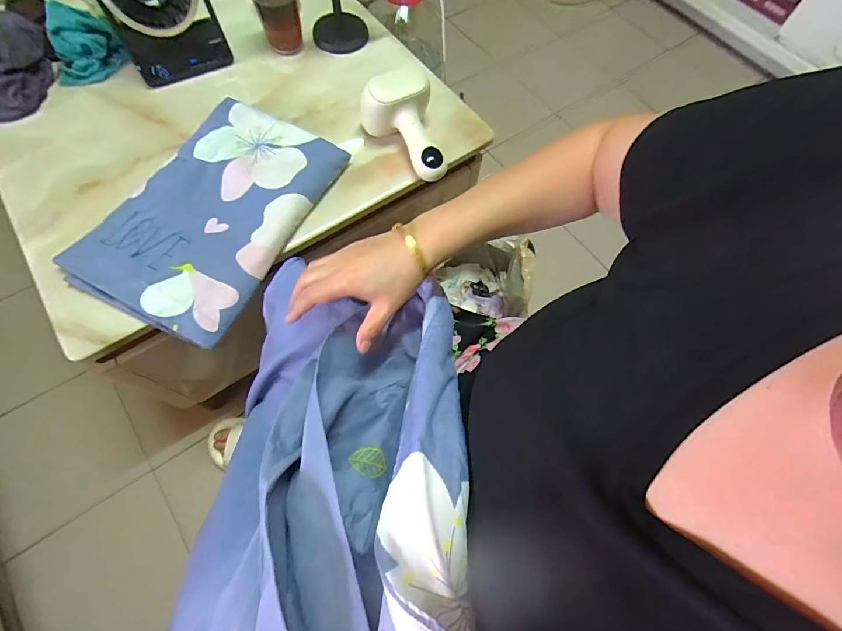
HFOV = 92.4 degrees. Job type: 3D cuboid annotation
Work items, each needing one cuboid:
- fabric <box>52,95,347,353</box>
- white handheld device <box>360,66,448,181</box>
[{"bbox_3d":[-0.316,-0.161,0.620,0.245,0.047,0.375,27,68,9],"label":"fabric"},{"bbox_3d":[-0.029,-0.305,0.661,0.112,0.111,0.163,-15,68,-9],"label":"white handheld device"}]

